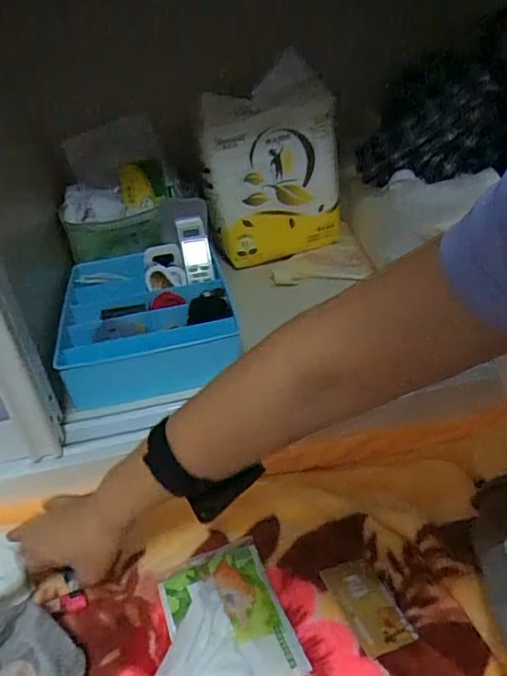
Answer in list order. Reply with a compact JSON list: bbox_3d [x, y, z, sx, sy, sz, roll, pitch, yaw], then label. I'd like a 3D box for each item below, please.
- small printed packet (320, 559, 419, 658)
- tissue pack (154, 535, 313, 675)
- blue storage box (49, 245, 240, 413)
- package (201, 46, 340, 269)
[{"bbox_3d":[0.105,0.245,0.475,0.052,0.004,0.087,-10,31,-20],"label":"small printed packet"},{"bbox_3d":[-0.037,0.256,0.448,0.135,0.035,0.160,-16,35,-15],"label":"tissue pack"},{"bbox_3d":[-0.164,-0.037,0.787,0.256,0.063,0.362,-11,34,-7],"label":"blue storage box"},{"bbox_3d":[0.038,-0.311,0.956,0.249,0.313,0.085,-16,35,-15],"label":"package"}]

